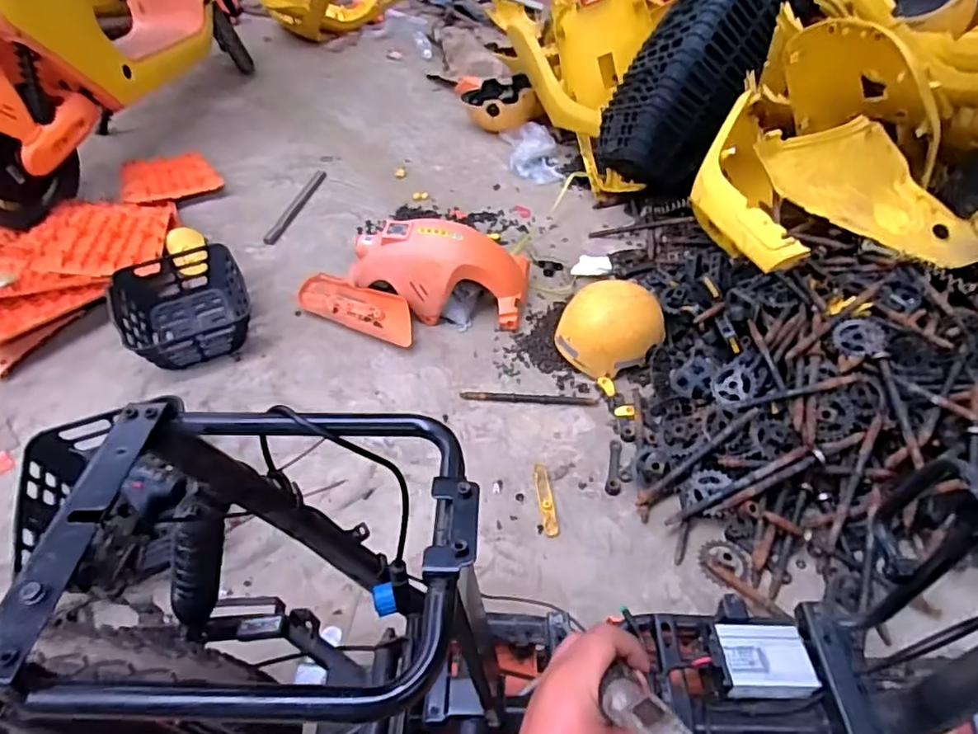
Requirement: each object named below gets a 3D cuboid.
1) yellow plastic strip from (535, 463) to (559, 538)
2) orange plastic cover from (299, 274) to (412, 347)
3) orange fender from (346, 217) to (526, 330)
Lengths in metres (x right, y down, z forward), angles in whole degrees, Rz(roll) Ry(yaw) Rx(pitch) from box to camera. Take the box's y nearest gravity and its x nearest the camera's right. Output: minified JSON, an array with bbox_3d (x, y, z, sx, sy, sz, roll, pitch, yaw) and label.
[{"bbox_3d":[0.107,0.248,1.130,0.029,0.007,0.150,-4,46,-6],"label":"yellow plastic strip"},{"bbox_3d":[-0.321,-0.150,1.485,0.348,0.071,0.117,24,50,19],"label":"orange plastic cover"},{"bbox_3d":[-0.113,-0.227,1.432,0.441,0.190,0.209,-4,47,-4],"label":"orange fender"}]

